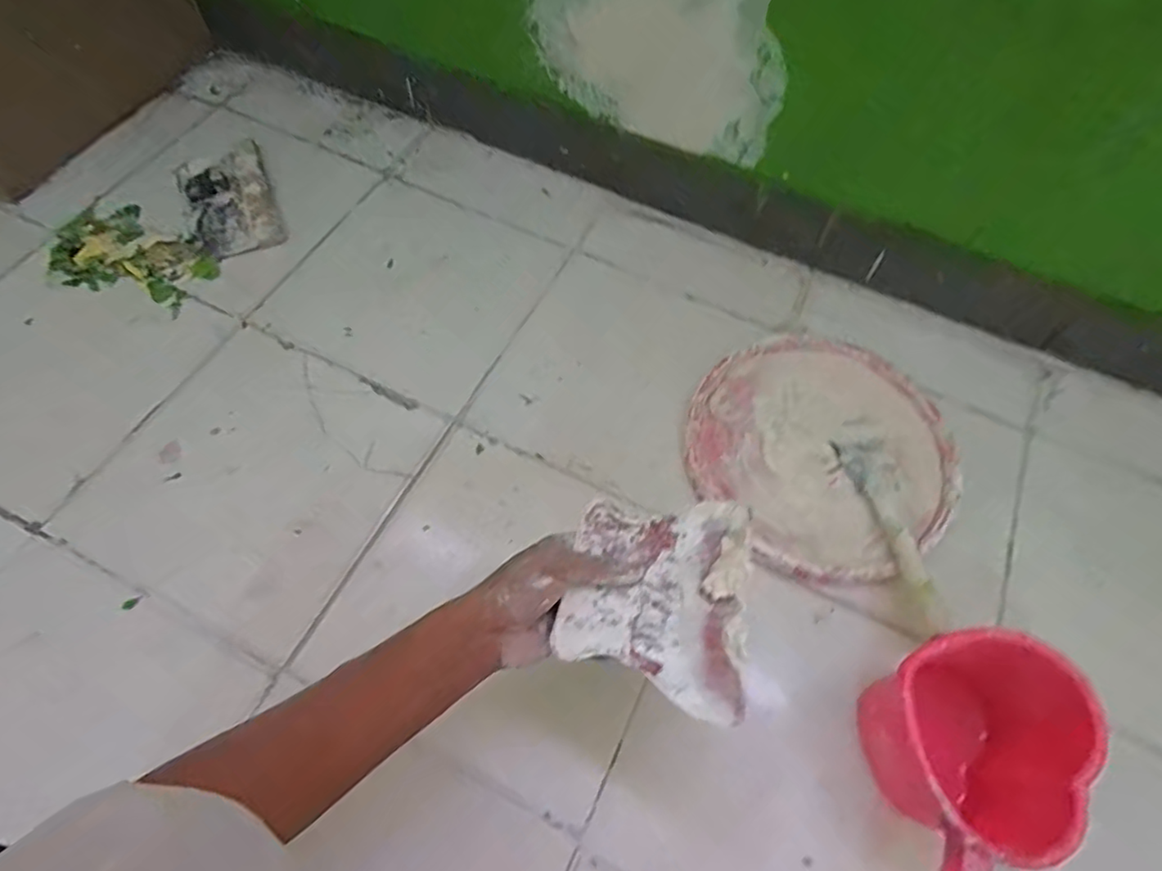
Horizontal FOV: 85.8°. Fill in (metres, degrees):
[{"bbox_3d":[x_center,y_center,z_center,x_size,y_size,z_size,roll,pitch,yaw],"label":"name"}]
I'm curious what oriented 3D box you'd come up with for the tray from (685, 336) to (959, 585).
[{"bbox_3d":[0.263,0.014,0.690,0.272,0.027,0.273,1,62,-1],"label":"tray"}]

